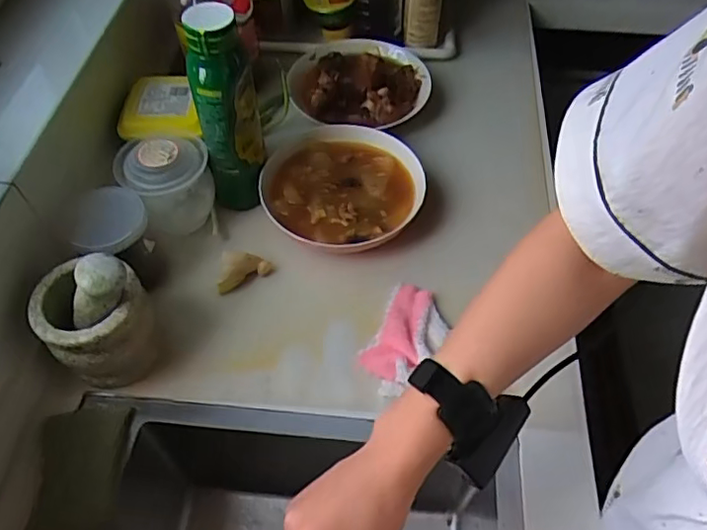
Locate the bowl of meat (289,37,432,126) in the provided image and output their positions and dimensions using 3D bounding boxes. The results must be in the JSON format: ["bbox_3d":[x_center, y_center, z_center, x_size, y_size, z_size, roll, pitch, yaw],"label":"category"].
[{"bbox_3d":[0.010,-0.288,0.866,0.204,0.055,0.223,1,53,-1],"label":"bowl of meat"}]

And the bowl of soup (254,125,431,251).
[{"bbox_3d":[-0.015,-0.092,0.745,0.195,0.053,0.205,1,53,-1],"label":"bowl of soup"}]

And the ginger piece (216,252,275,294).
[{"bbox_3d":[-0.127,0.010,0.673,0.058,0.035,0.042,0,53,-1],"label":"ginger piece"}]

